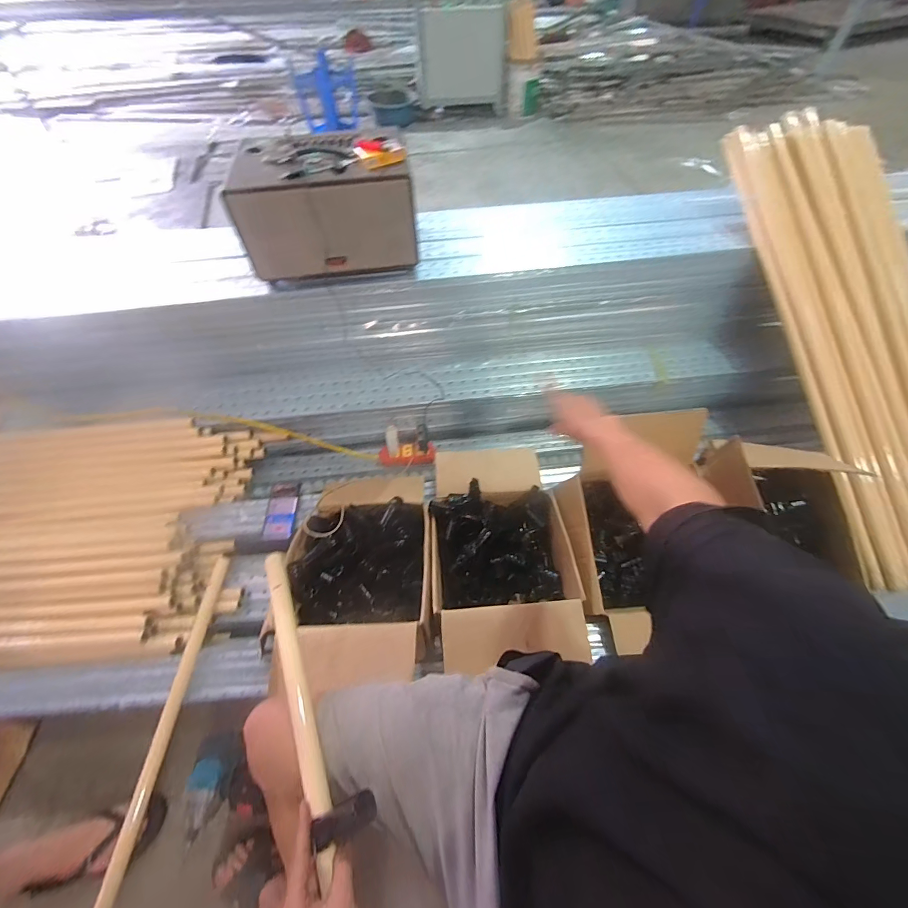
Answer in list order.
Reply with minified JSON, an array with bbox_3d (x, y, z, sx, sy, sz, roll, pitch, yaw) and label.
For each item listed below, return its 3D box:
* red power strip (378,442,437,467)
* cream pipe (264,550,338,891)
[{"bbox_3d":[-0.136,0.001,1.181,0.166,0.044,0.059,-9,54,-5],"label":"red power strip"},{"bbox_3d":[-0.208,0.310,0.540,0.029,0.027,0.374,-19,63,-12],"label":"cream pipe"}]

